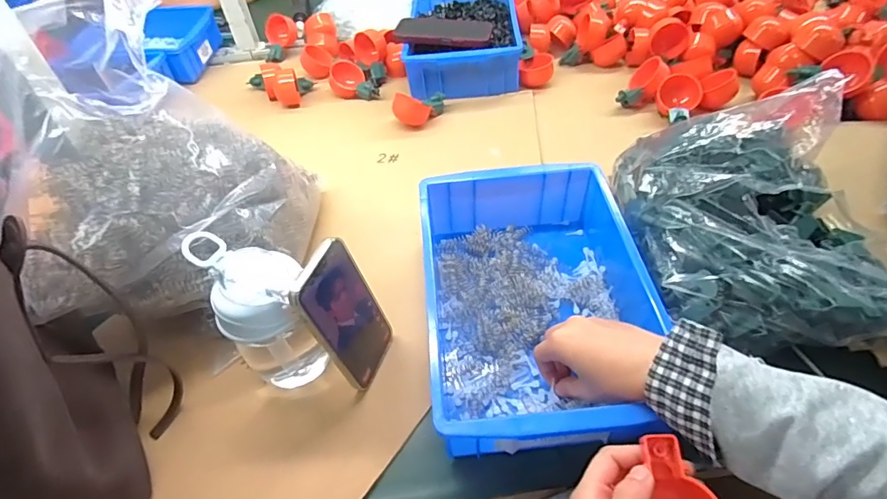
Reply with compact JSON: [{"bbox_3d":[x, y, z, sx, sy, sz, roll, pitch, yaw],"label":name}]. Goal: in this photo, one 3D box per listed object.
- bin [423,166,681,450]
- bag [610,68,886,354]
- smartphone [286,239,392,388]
[{"bbox_3d":[0.090,0.045,0.473,0.206,0.090,0.288,-6,51,0],"label":"bin"},{"bbox_3d":[0.311,-0.047,0.476,0.226,0.085,0.277,-1,47,5],"label":"bag"},{"bbox_3d":[-0.085,0.062,0.436,0.006,0.146,0.072,5,47,27],"label":"smartphone"}]

